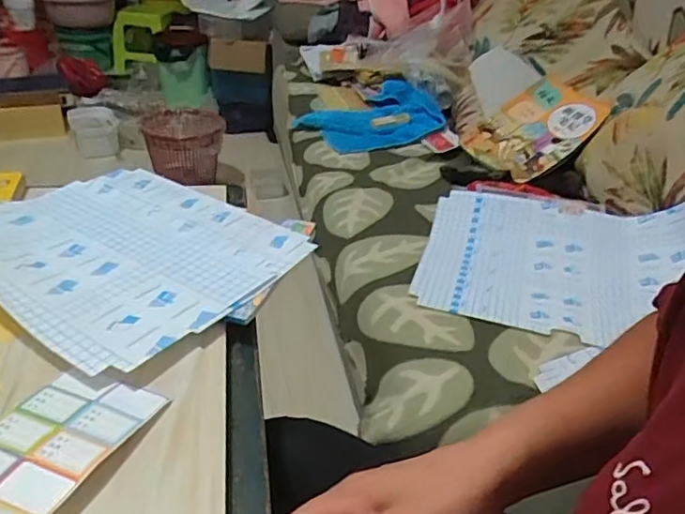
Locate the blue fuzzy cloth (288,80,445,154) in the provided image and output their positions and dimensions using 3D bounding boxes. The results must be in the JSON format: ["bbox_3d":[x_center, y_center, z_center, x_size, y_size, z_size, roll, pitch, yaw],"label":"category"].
[{"bbox_3d":[0.073,-0.338,1.366,0.318,0.060,0.266,-22,41,-35],"label":"blue fuzzy cloth"}]

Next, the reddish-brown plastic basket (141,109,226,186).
[{"bbox_3d":[-0.510,-0.337,1.891,0.244,0.237,0.289,-6,34,-16],"label":"reddish-brown plastic basket"}]

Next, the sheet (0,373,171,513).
[{"bbox_3d":[-0.194,0.123,0.377,0.085,0.013,0.137,16,35,16],"label":"sheet"}]

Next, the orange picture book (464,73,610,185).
[{"bbox_3d":[0.408,-0.274,1.215,0.264,0.027,0.192,-38,56,-7],"label":"orange picture book"}]

